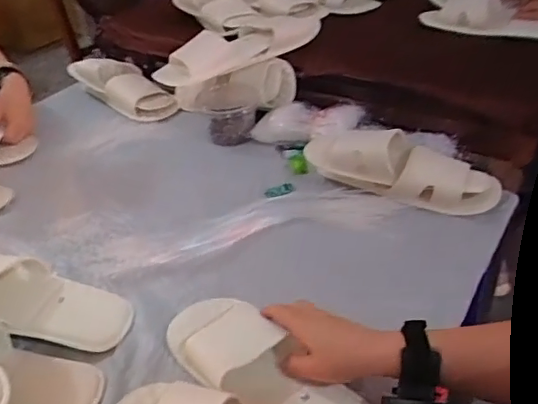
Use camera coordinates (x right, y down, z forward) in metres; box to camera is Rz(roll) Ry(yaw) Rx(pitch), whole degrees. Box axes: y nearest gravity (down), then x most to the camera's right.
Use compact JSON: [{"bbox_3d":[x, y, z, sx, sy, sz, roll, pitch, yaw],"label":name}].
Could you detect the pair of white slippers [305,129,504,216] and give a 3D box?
[{"bbox_3d":[0.206,-0.063,0.876,0.292,0.069,0.119,12,40,20],"label":"pair of white slippers"}]

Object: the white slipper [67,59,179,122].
[{"bbox_3d":[-0.315,-0.244,1.198,0.267,0.061,0.097,28,45,16],"label":"white slipper"}]

